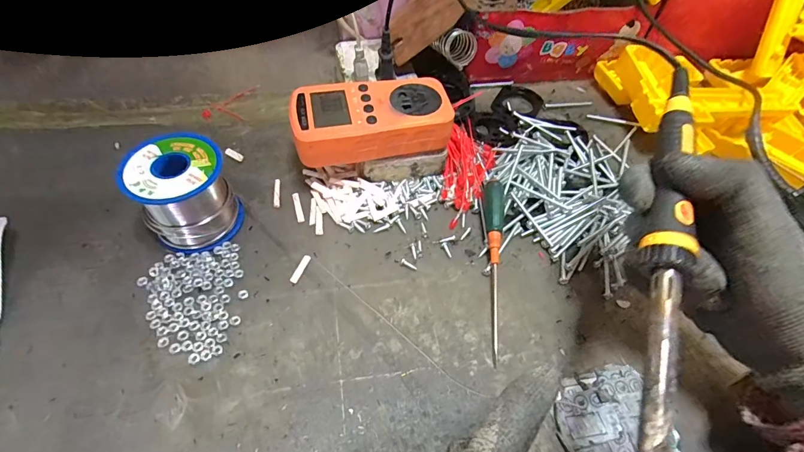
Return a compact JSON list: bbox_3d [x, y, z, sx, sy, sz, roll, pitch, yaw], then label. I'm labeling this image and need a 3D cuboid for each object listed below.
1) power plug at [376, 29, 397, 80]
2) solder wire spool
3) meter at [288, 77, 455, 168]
[{"bbox_3d":[-0.015,-0.164,0.379,0.018,0.048,0.019,2,55,-3],"label":"power plug"},{"bbox_3d":[-0.162,-0.025,0.297,0.063,0.063,0.060,-33,62,-25],"label":"solder wire spool"},{"bbox_3d":[-0.024,-0.087,0.327,0.125,0.035,0.064,-8,56,-10],"label":"meter"}]

